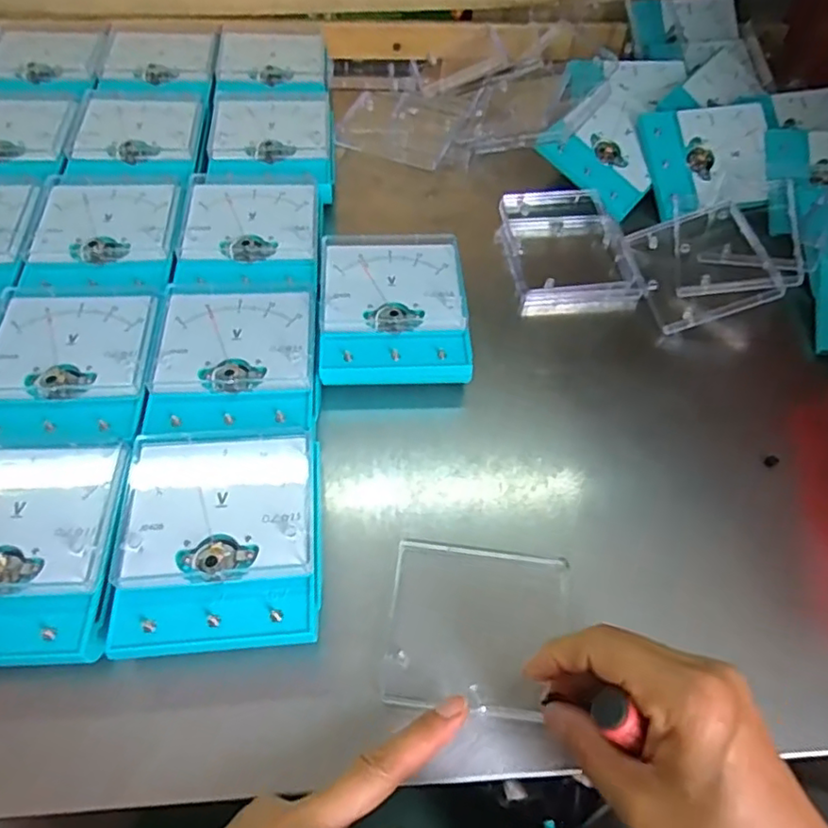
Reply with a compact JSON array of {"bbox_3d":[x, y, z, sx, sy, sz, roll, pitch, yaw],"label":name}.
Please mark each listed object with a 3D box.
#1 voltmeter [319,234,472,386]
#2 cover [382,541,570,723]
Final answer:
[{"bbox_3d":[-0.014,-0.071,0.424,0.098,0.032,0.121,-1,59,-4],"label":"voltmeter"},{"bbox_3d":[0.035,0.117,0.329,0.095,0.019,0.083,6,59,1],"label":"cover"}]

